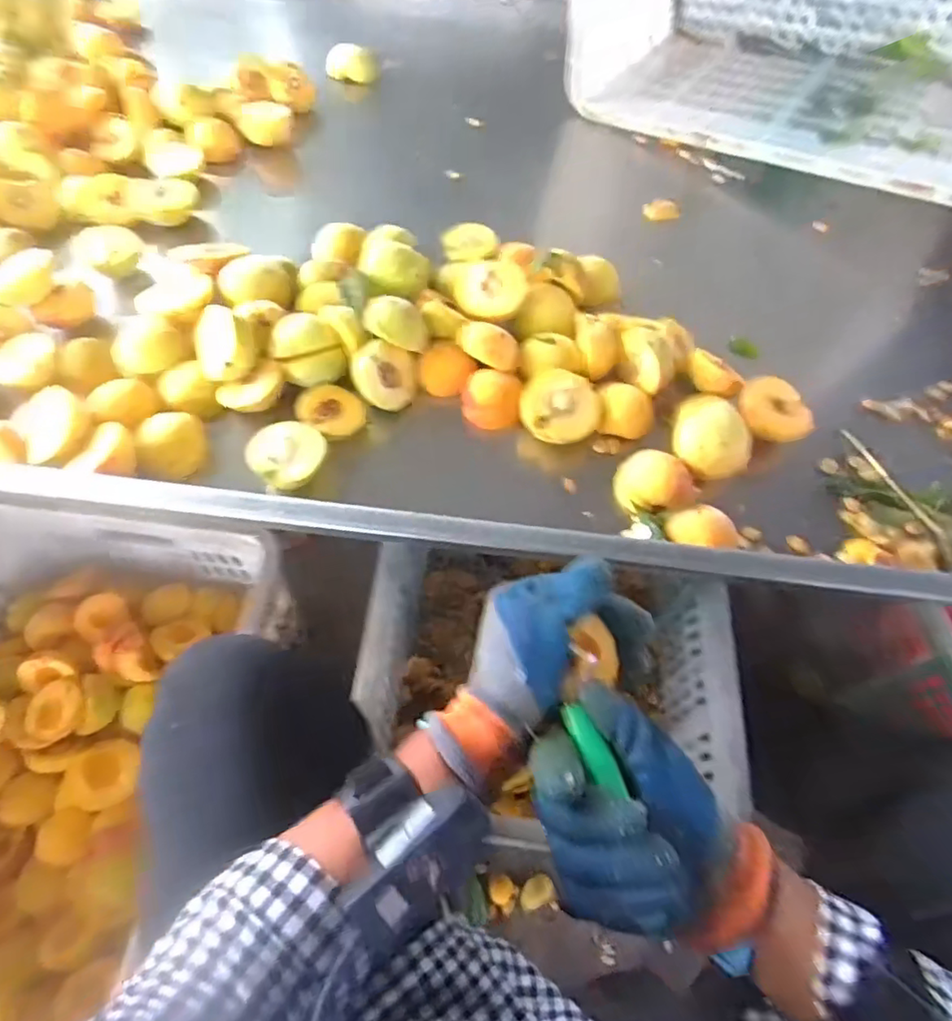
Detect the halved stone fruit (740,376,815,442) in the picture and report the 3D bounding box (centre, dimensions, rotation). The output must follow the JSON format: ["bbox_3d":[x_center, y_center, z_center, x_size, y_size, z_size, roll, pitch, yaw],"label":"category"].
[{"bbox_3d":[0.273,-0.093,0.555,0.054,0.021,0.066,-20,62,-15],"label":"halved stone fruit"}]

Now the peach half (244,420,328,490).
[{"bbox_3d":[-0.159,-0.049,0.510,0.067,0.022,0.055,36,63,17],"label":"peach half"}]

